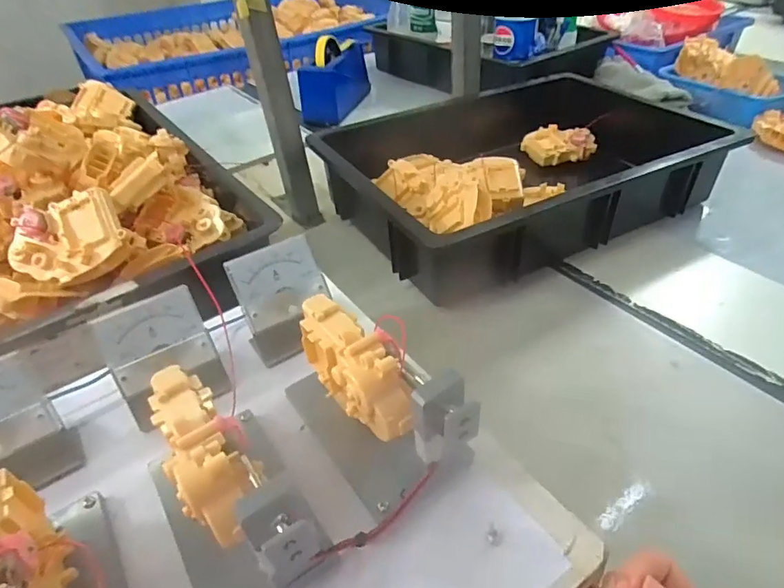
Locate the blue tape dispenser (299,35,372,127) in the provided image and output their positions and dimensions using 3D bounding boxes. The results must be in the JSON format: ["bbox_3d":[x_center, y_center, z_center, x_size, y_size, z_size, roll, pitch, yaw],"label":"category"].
[{"bbox_3d":[-0.106,-0.410,0.958,0.072,0.120,0.201,6,41,12],"label":"blue tape dispenser"}]

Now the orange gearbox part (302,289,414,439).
[{"bbox_3d":[-0.025,0.040,0.298,0.035,0.043,0.094,-24,43,-22],"label":"orange gearbox part"}]

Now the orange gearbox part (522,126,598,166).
[{"bbox_3d":[0.244,-0.221,0.752,0.094,0.033,0.066,-13,40,-10],"label":"orange gearbox part"}]

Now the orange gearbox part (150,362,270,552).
[{"bbox_3d":[-0.099,0.076,0.260,0.035,0.040,0.095,-29,45,-27],"label":"orange gearbox part"}]

